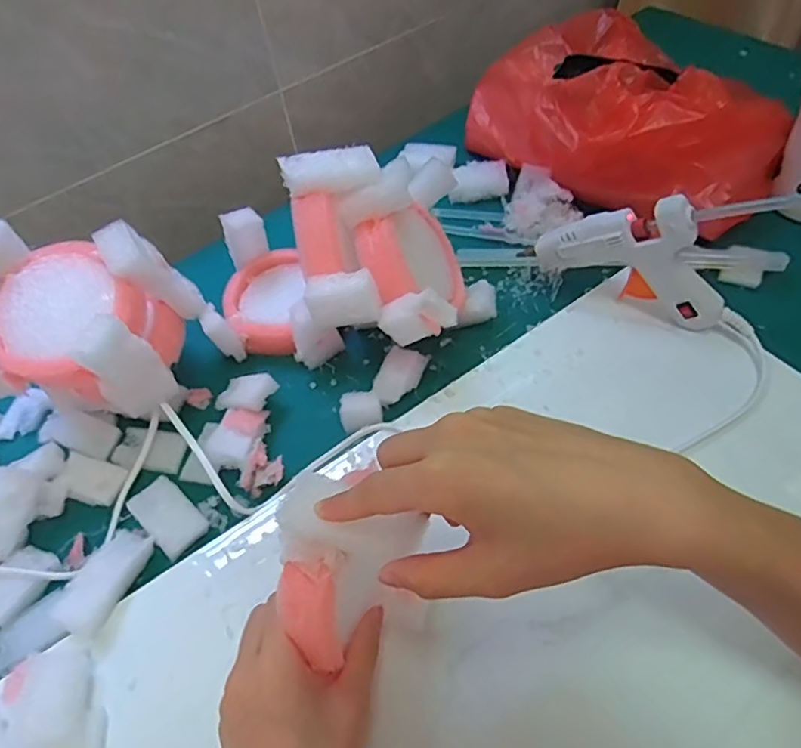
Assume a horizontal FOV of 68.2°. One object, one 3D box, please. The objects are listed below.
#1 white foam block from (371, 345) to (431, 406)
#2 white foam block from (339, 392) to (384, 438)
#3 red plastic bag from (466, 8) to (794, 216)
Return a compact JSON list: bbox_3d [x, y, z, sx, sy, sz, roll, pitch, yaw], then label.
[{"bbox_3d":[-0.002,0.001,0.460,0.032,0.010,0.056,17,58,16],"label":"white foam block"},{"bbox_3d":[-0.029,0.028,0.439,0.030,0.017,0.023,-13,55,-4],"label":"white foam block"},{"bbox_3d":[0.205,-0.249,0.550,0.196,0.117,0.276,-38,60,-20],"label":"red plastic bag"}]

